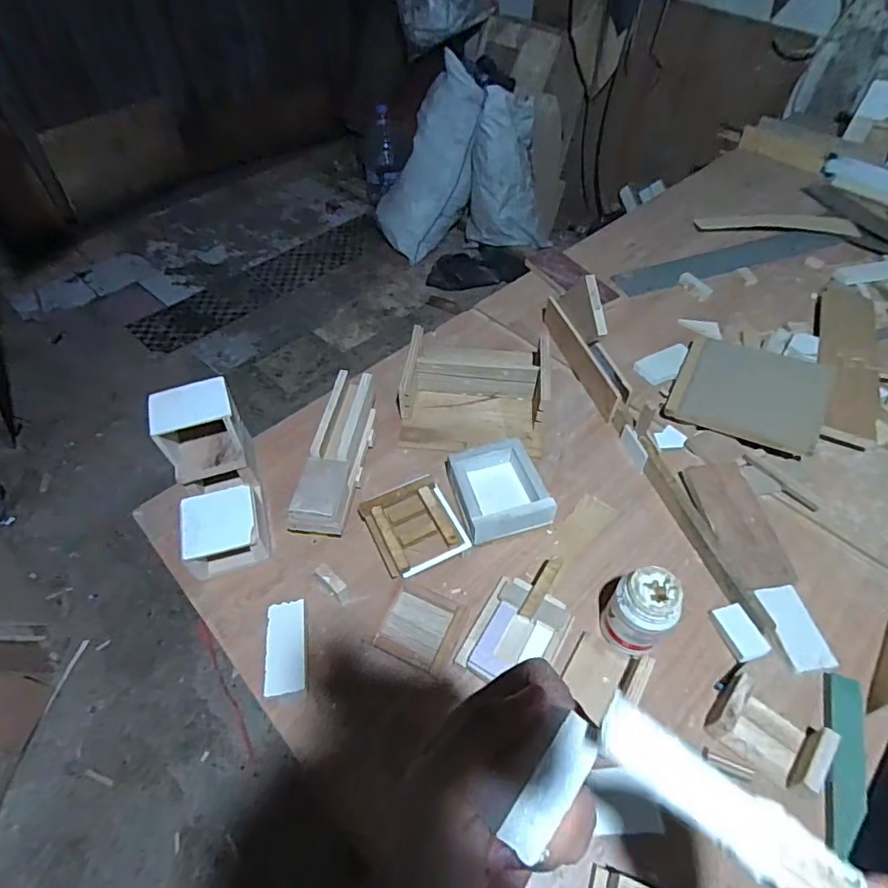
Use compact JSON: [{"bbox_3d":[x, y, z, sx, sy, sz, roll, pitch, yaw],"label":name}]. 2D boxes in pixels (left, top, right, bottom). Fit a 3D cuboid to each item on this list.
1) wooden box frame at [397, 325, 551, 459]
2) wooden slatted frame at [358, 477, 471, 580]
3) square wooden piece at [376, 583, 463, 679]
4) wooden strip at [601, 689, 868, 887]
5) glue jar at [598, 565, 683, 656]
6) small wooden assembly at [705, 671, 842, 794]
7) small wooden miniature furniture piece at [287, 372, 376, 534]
[{"bbox_3d":[0.055,-0.093,0.987,0.265,0.088,0.210,8,52,5],"label":"wooden box frame"},{"bbox_3d":[-0.043,0.125,0.826,0.129,0.027,0.138,-23,55,-18],"label":"wooden slatted frame"},{"bbox_3d":[-0.032,0.251,0.742,0.098,0.029,0.102,19,54,14],"label":"square wooden piece"},{"bbox_3d":[0.121,0.150,0.210,0.149,0.004,0.026,40,68,-3],"label":"wooden strip"},{"bbox_3d":[0.255,0.223,0.707,0.066,0.135,0.081,-38,61,-26],"label":"glue jar"},{"bbox_3d":[0.396,0.350,0.658,0.121,0.050,0.078,31,57,22],"label":"small wooden assembly"},{"bbox_3d":[-0.173,0.013,0.897,0.080,0.068,0.296,7,52,4],"label":"small wooden miniature furniture piece"}]

